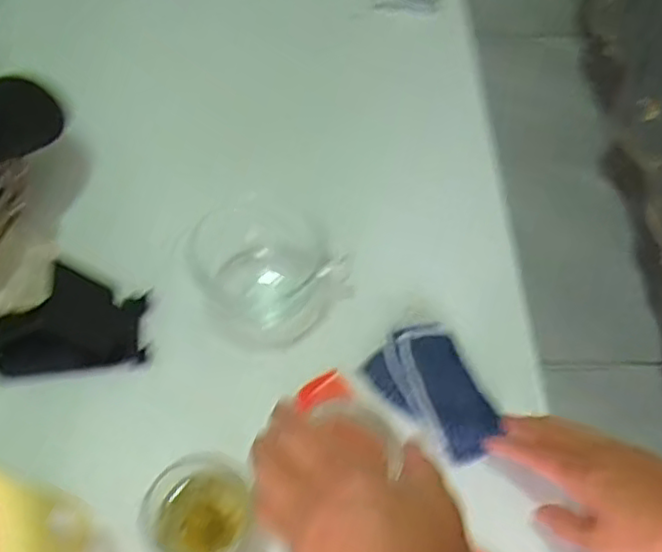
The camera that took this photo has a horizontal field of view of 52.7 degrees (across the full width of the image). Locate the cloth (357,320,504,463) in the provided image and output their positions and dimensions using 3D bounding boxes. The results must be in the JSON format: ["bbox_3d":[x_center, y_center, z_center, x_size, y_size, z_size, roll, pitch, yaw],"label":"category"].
[{"bbox_3d":[0.088,0.090,0.539,0.072,0.026,0.114,-33,63,-18],"label":"cloth"}]

